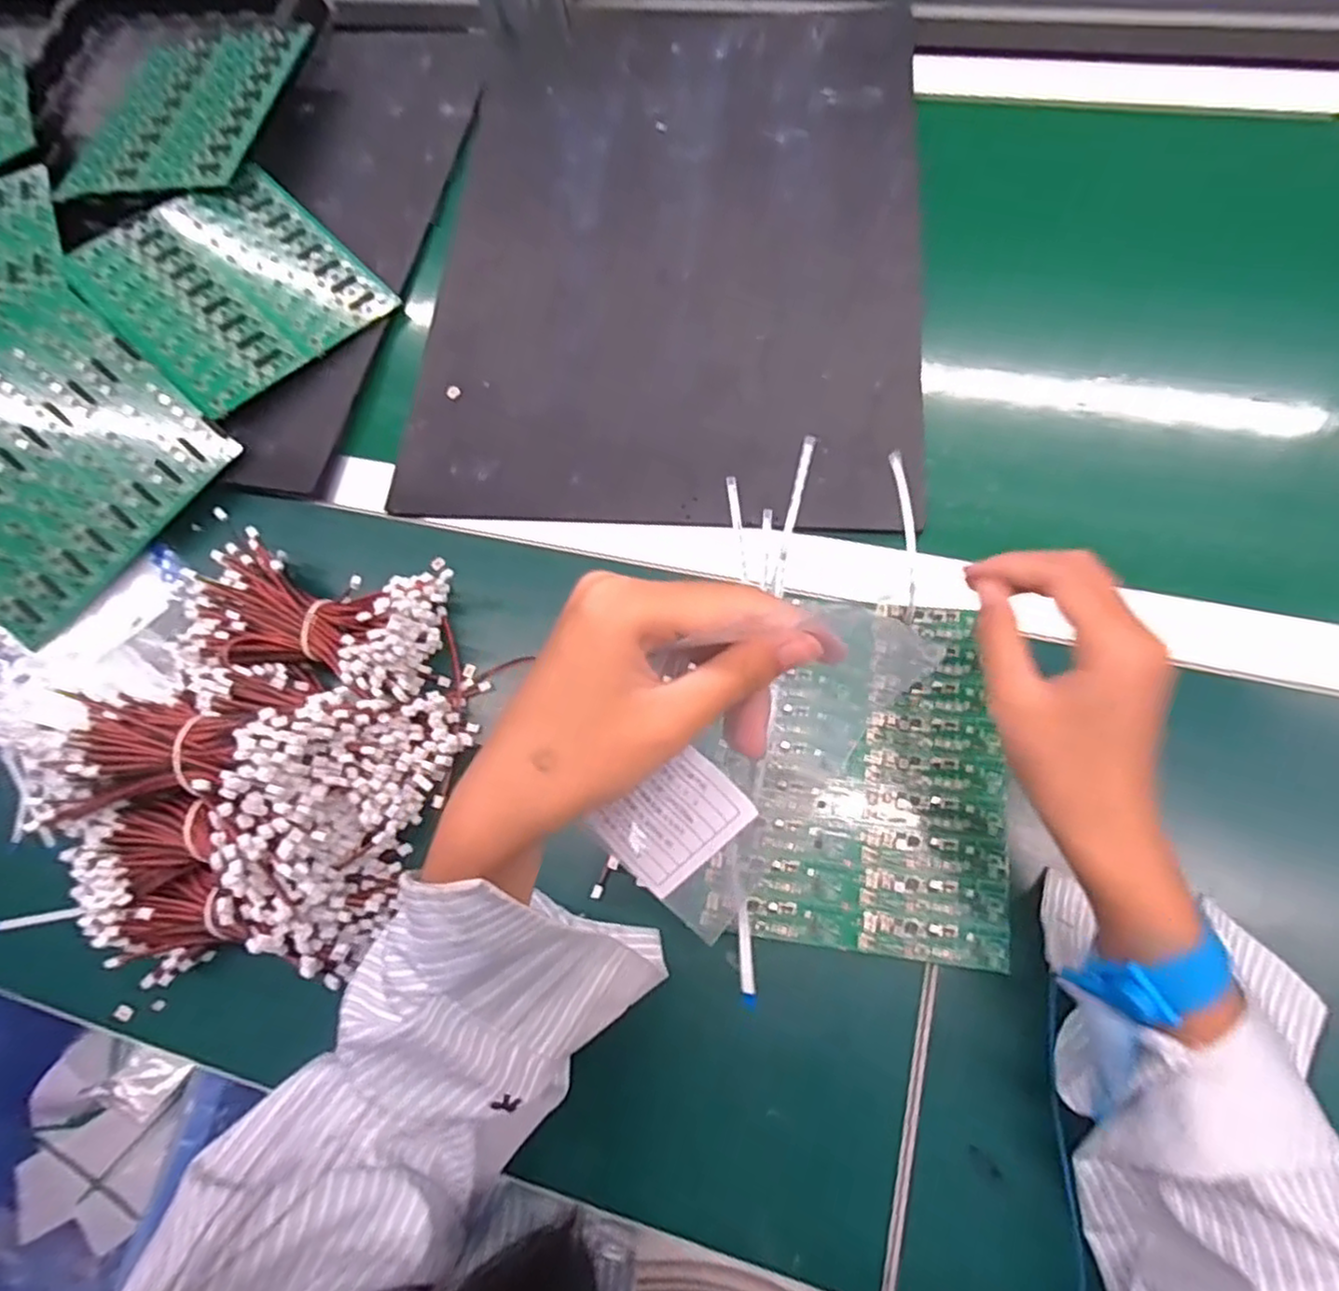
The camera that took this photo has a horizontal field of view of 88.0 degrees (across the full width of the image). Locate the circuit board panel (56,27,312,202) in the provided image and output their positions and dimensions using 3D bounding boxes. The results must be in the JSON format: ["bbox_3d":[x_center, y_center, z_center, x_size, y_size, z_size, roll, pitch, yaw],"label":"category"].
[{"bbox_3d":[-0.421,-0.472,0.606,0.154,0.015,0.212,8,70,4],"label":"circuit board panel"}]

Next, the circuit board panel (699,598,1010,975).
[{"bbox_3d":[0.111,0.070,0.400,0.156,0.006,0.195,5,74,10],"label":"circuit board panel"}]

